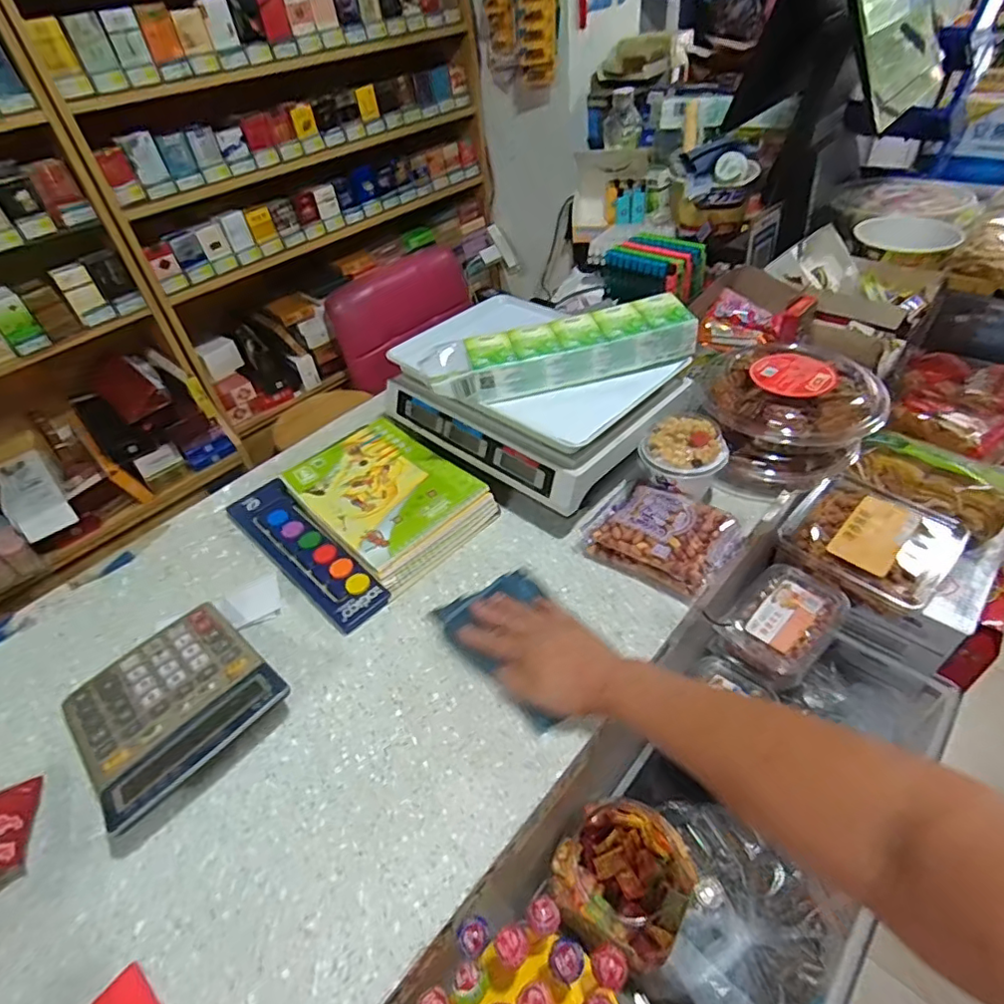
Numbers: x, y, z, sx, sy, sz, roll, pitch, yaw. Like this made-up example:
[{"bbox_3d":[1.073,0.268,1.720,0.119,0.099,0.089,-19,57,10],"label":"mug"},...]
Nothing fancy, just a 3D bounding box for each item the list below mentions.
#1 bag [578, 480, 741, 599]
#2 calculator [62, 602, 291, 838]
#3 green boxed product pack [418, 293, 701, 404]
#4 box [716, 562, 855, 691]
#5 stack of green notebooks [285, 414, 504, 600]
[{"bbox_3d":[0.172,0.033,0.613,0.148,0.044,0.110,24,52,28],"label":"bag"},{"bbox_3d":[-0.306,0.184,0.527,0.193,0.048,0.156,30,55,33],"label":"calculator"},{"bbox_3d":[0.066,-0.180,0.676,0.307,0.060,0.087,-14,44,-6],"label":"green boxed product pack"},{"bbox_3d":[0.396,0.169,0.796,0.174,0.065,0.124,-36,51,-26],"label":"box"},{"bbox_3d":[-0.146,-0.014,0.711,0.166,0.033,0.258,-35,50,-26],"label":"stack of green notebooks"}]

